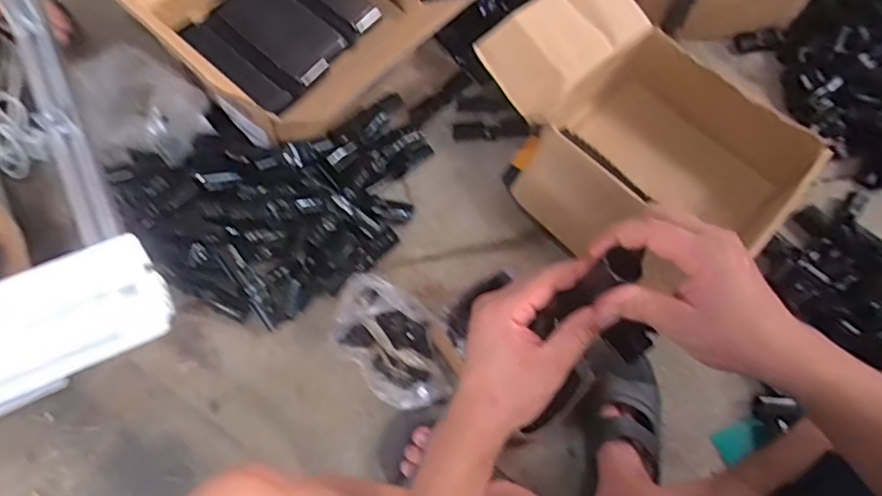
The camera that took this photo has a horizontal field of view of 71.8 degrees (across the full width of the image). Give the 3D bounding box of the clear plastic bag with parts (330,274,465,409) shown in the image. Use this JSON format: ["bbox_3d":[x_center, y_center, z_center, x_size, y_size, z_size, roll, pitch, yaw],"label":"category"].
[{"bbox_3d":[-0.063,0.126,0.827,0.129,0.058,0.200,-40,75,-16],"label":"clear plastic bag with parts"}]

